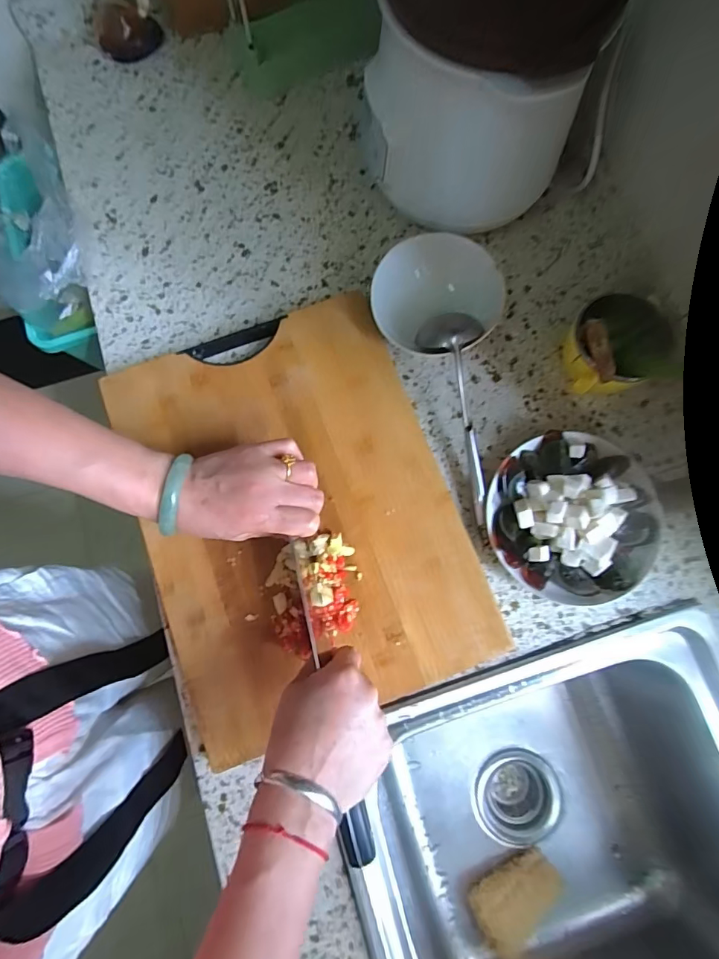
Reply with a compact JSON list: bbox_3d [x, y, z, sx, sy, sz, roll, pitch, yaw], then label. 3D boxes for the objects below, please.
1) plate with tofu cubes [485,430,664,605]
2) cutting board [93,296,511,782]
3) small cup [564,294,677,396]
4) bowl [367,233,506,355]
[{"bbox_3d":[0.211,0.035,0.455,0.168,0.051,0.157,0,78,0],"label":"plate with tofu cubes"},{"bbox_3d":[-0.062,0.029,0.454,0.286,0.016,0.385,-20,79,-4],"label":"cutting board"},{"bbox_3d":[0.260,-0.137,0.480,0.100,0.068,0.091,0,78,0],"label":"small cup"},{"bbox_3d":[0.077,-0.182,0.484,0.125,0.068,0.127,0,78,0],"label":"bowl"}]

